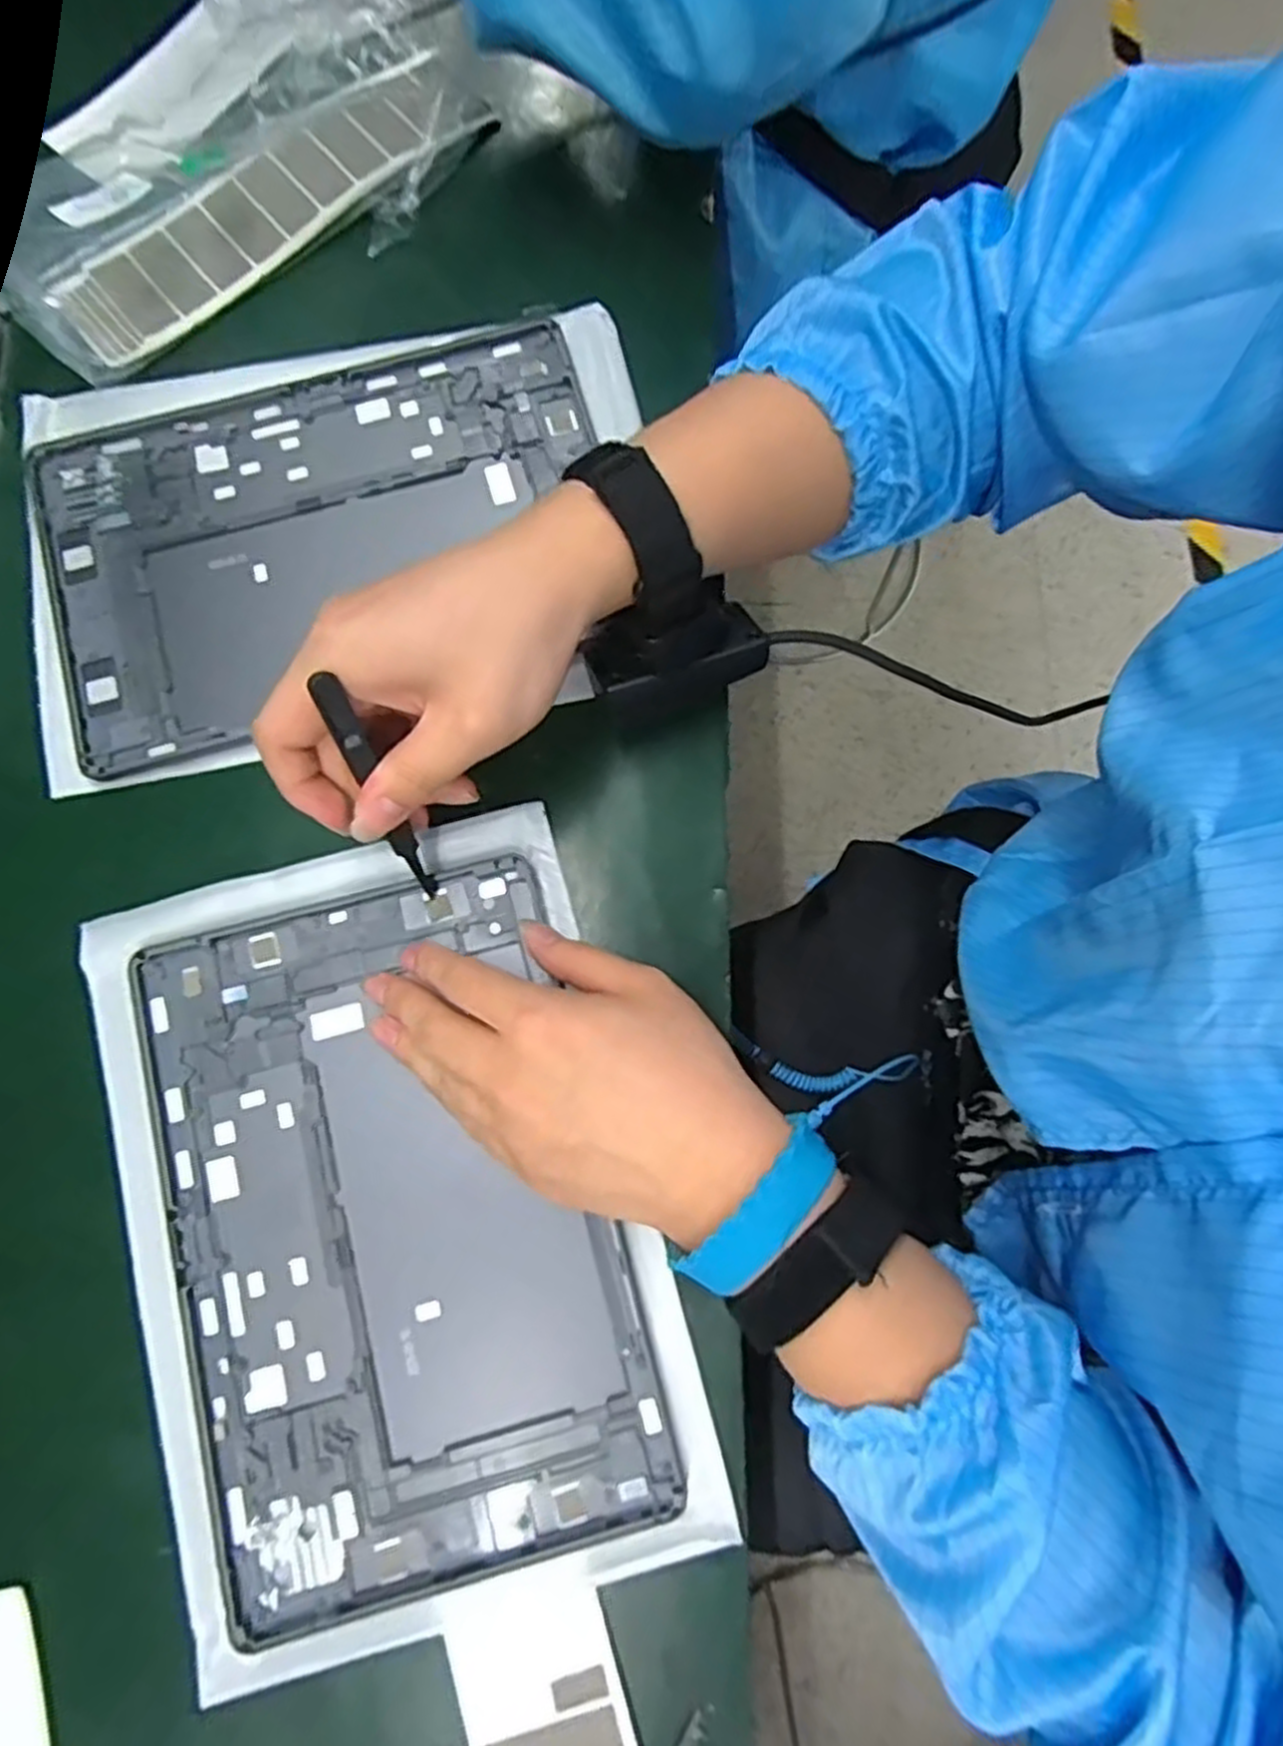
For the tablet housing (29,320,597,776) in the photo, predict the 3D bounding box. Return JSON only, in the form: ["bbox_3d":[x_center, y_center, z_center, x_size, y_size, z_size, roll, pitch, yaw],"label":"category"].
[{"bbox_3d":[-0.141,-0.151,0.364,0.250,0.009,0.162,-16,80,-2],"label":"tablet housing"}]

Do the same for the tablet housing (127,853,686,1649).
[{"bbox_3d":[-0.098,0.133,0.311,0.168,0.010,0.254,-14,80,-2],"label":"tablet housing"}]

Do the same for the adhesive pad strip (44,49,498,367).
[{"bbox_3d":[-0.179,-0.332,0.390,0.229,0.012,0.058,-37,81,-6],"label":"adhesive pad strip"}]

